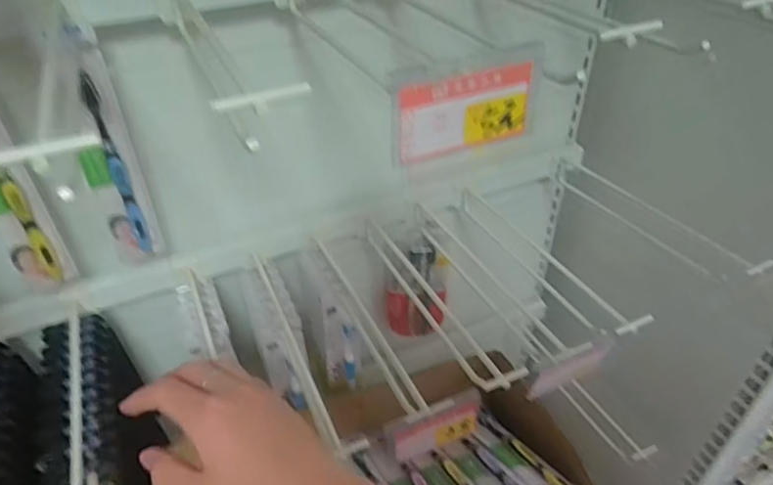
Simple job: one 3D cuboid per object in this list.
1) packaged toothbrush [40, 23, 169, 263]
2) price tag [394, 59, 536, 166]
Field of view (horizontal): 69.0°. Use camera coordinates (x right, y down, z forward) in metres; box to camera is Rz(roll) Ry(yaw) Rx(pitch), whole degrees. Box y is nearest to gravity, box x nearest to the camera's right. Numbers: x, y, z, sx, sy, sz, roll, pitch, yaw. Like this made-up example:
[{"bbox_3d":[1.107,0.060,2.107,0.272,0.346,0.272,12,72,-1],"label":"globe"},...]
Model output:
[{"bbox_3d":[-0.236,-0.069,0.480,0.044,0.220,0.028,-23,44,-24],"label":"packaged toothbrush"},{"bbox_3d":[0.037,-0.061,0.262,0.067,0.037,0.004,-16,42,-17],"label":"price tag"}]

